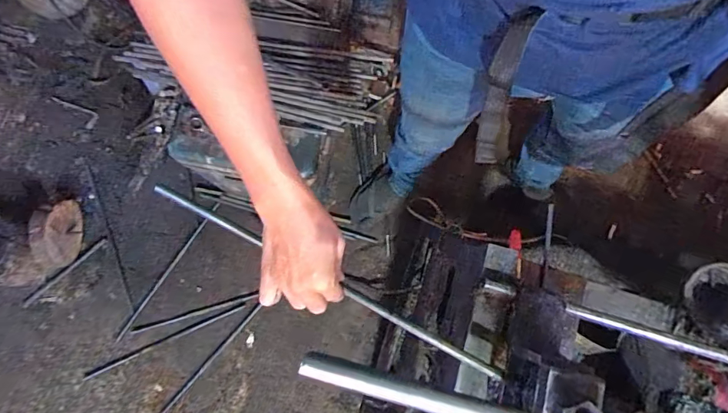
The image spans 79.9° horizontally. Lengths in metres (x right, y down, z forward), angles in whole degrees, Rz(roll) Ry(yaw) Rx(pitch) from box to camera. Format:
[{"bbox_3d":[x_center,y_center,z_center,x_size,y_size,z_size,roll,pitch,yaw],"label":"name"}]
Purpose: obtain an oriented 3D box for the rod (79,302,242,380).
[{"bbox_3d":[-0.556,0.377,1.202,0.469,0.007,0.016,-24,80,-4],"label":"rod"}]

